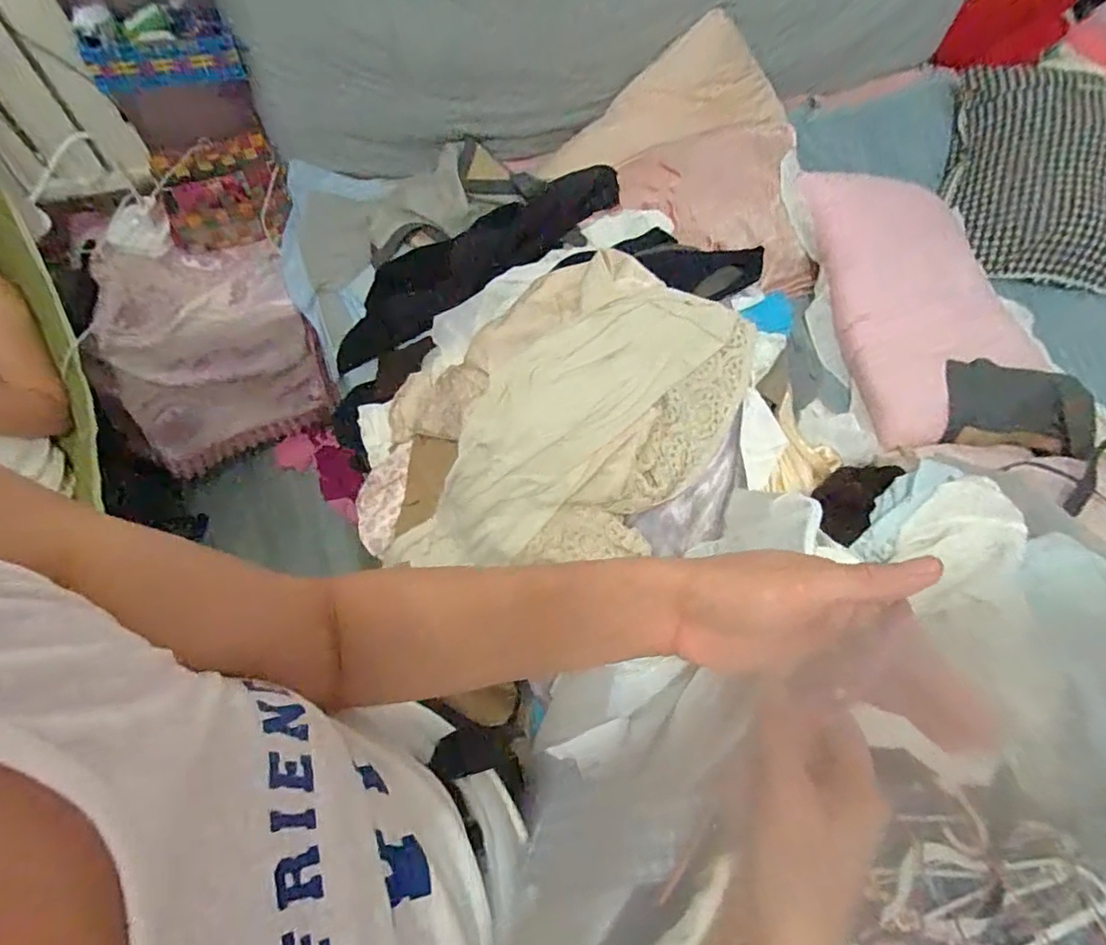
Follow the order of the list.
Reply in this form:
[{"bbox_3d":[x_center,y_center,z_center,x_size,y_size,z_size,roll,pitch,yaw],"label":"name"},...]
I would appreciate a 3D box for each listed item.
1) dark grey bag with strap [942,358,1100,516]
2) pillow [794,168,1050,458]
[{"bbox_3d":[0.842,-0.123,1.015,0.222,0.070,0.162,14,63,4],"label":"dark grey bag with strap"},{"bbox_3d":[0.709,-0.359,1.149,0.320,0.113,0.652,-4,63,-5],"label":"pillow"}]

